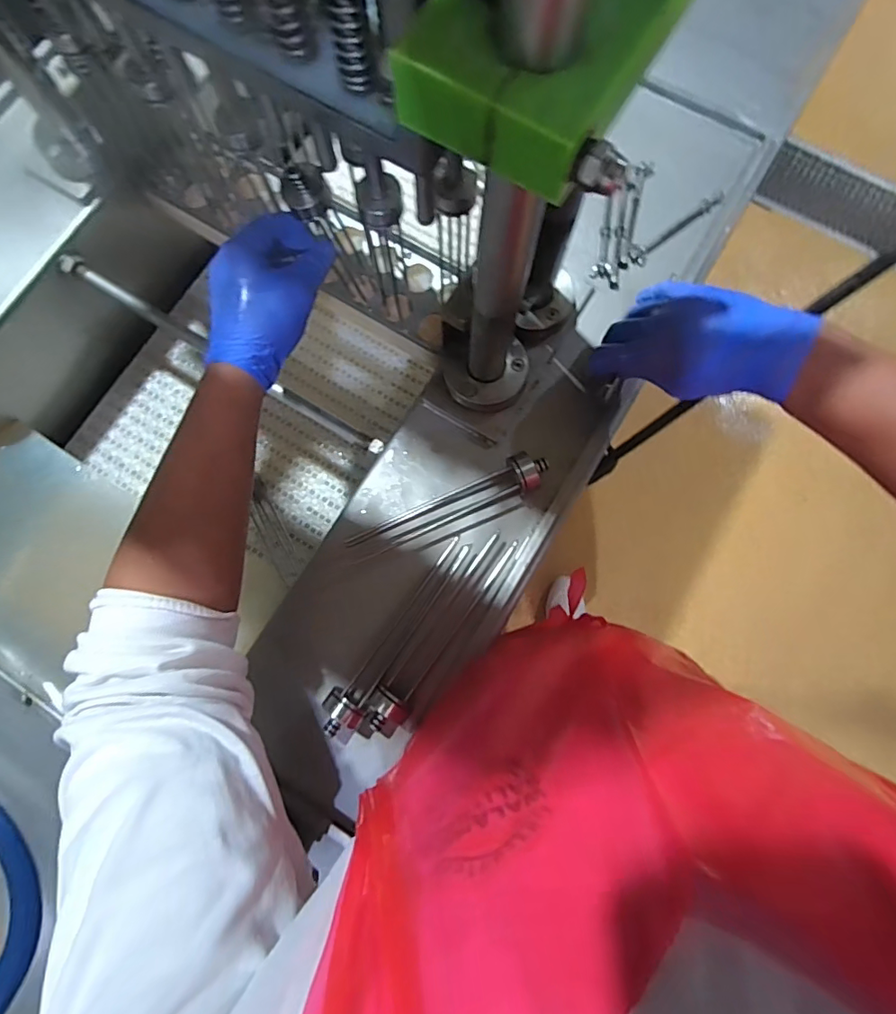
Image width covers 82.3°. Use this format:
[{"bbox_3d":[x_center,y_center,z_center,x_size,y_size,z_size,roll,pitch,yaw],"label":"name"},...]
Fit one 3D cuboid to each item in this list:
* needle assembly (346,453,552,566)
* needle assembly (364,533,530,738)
[{"bbox_3d":[-0.001,-0.003,0.464,0.193,0.038,0.034,-21,79,-4],"label":"needle assembly"},{"bbox_3d":[0.000,0.104,0.443,0.036,0.028,0.200,37,81,8],"label":"needle assembly"}]

